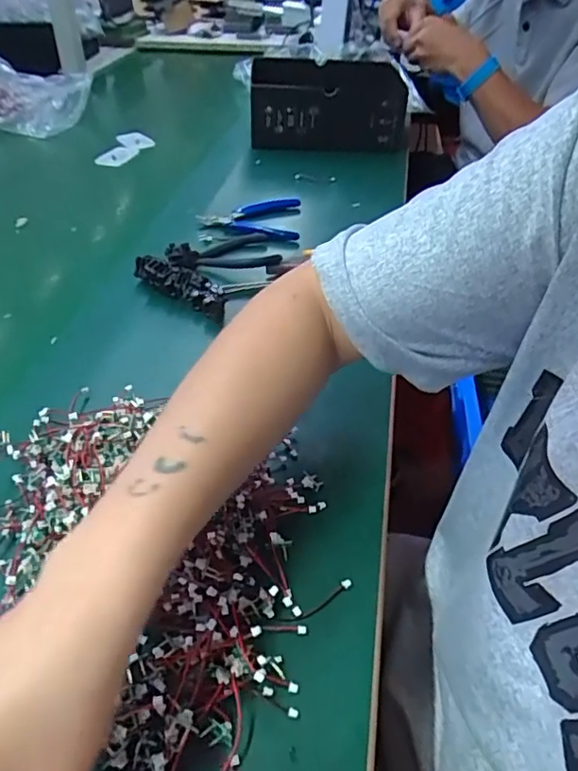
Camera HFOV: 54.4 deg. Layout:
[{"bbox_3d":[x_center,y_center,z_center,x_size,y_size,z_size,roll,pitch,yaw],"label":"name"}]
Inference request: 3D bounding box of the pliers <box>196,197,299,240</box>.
[{"bbox_3d":[-0.049,-0.207,0.695,0.121,0.013,0.095,2,41,0],"label":"pliers"}]

